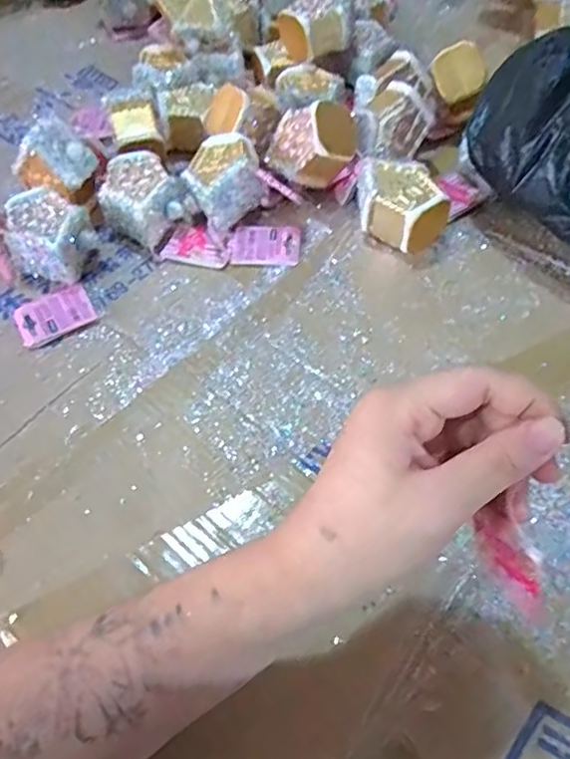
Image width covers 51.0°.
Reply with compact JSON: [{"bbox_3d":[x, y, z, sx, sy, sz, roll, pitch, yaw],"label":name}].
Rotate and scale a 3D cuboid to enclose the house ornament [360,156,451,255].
[{"bbox_3d":[0.099,-0.153,0.528,0.083,0.049,0.066,25,59,19],"label":"house ornament"}]

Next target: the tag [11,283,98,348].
[{"bbox_3d":[-0.193,-0.055,0.499,0.062,0.010,0.049,-27,58,-16],"label":"tag"}]

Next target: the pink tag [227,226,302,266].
[{"bbox_3d":[-0.018,-0.121,0.540,0.063,0.007,0.047,3,61,0],"label":"pink tag"}]

